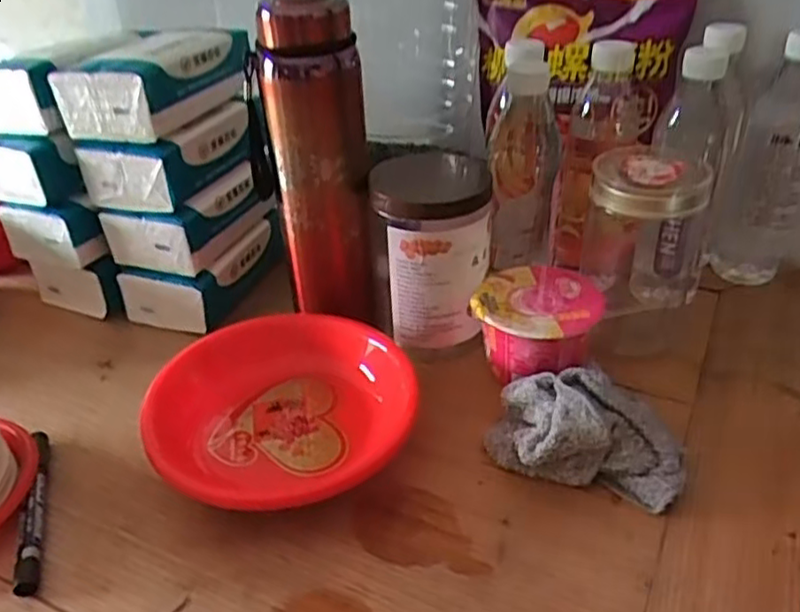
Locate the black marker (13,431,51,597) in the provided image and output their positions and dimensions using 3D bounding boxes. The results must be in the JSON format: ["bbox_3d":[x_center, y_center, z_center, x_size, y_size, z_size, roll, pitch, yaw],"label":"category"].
[{"bbox_3d":[-0.247,0.135,0.479,0.012,0.014,0.136,-13,37,-15],"label":"black marker"}]

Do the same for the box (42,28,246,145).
[{"bbox_3d":[-0.214,-0.195,0.605,0.108,0.060,0.134,11,38,19],"label":"box"}]

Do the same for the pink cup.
[{"bbox_3d":[0.107,0.020,0.567,0.094,0.069,0.102,-2,35,1],"label":"pink cup"}]

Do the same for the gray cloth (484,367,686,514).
[{"bbox_3d":[0.129,0.084,0.493,0.126,0.052,0.087,7,36,13],"label":"gray cloth"}]

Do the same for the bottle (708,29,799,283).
[{"bbox_3d":[0.338,-0.130,0.641,0.063,0.219,0.073,17,40,26],"label":"bottle"}]

